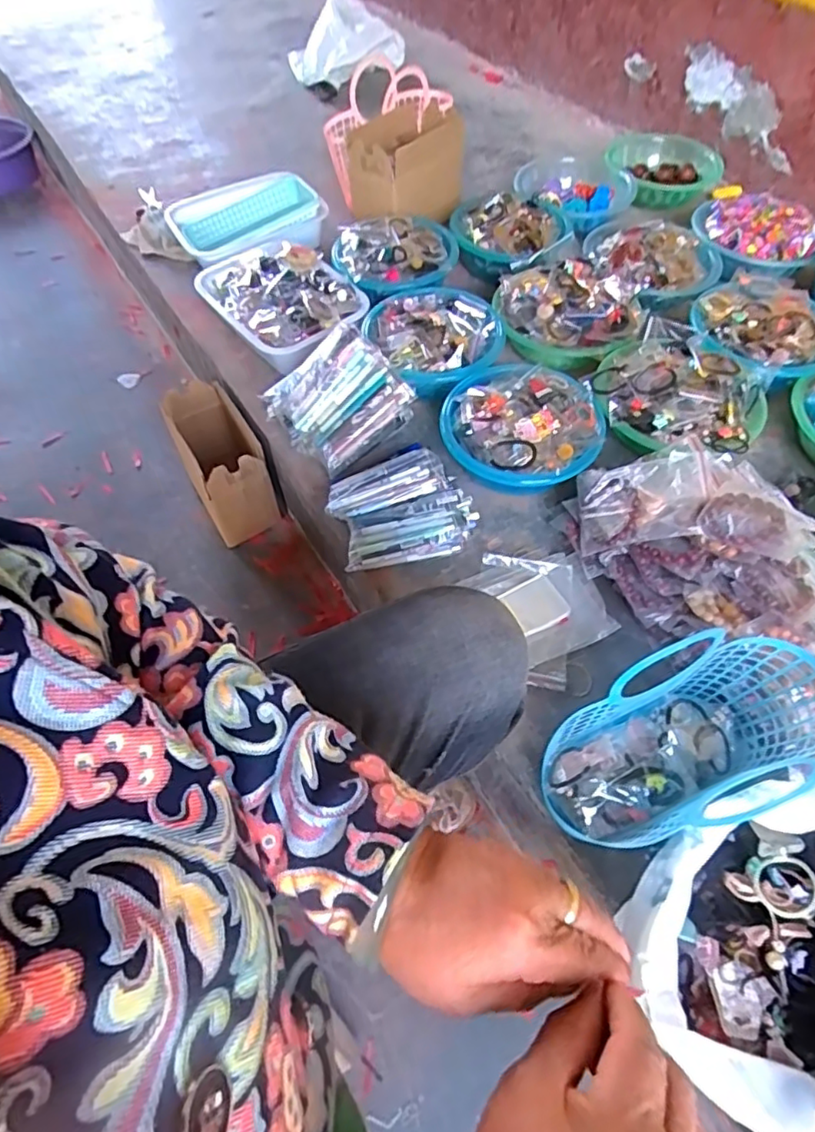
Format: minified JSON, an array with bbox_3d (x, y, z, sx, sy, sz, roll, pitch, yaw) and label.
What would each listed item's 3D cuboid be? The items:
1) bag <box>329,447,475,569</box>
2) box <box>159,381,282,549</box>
[{"bbox_3d":[-0.006,-0.079,0.804,0.194,0.046,0.149,-10,58,-6],"label":"bag"},{"bbox_3d":[-0.324,-0.186,1.032,0.117,0.188,0.253,-24,61,-14],"label":"box"}]

